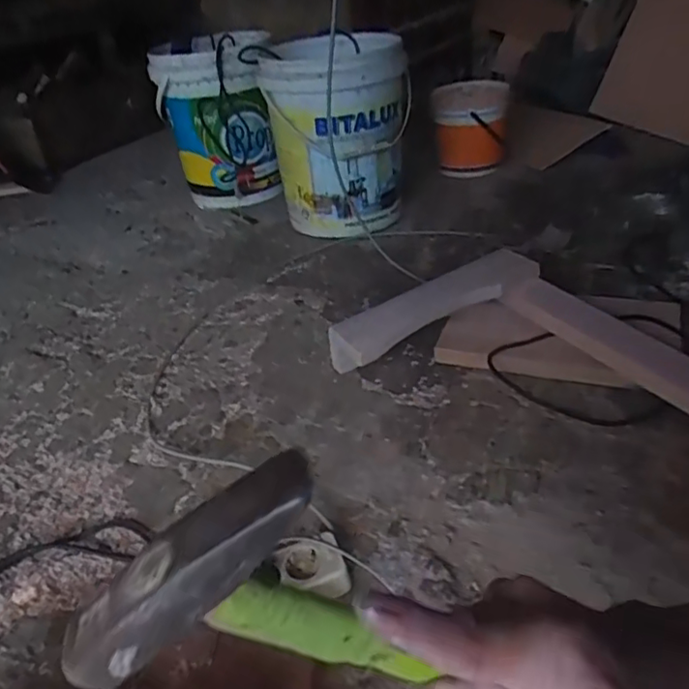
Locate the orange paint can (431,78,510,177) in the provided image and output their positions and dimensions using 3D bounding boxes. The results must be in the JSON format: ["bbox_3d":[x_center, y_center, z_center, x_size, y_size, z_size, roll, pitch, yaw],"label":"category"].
[{"bbox_3d":[0.326,-0.552,1.581,0.167,0.219,0.162,8,38,20],"label":"orange paint can"}]

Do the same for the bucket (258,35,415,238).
[{"bbox_3d":[-0.005,-0.454,1.343,0.286,0.374,0.304,-4,35,4],"label":"bucket"}]

